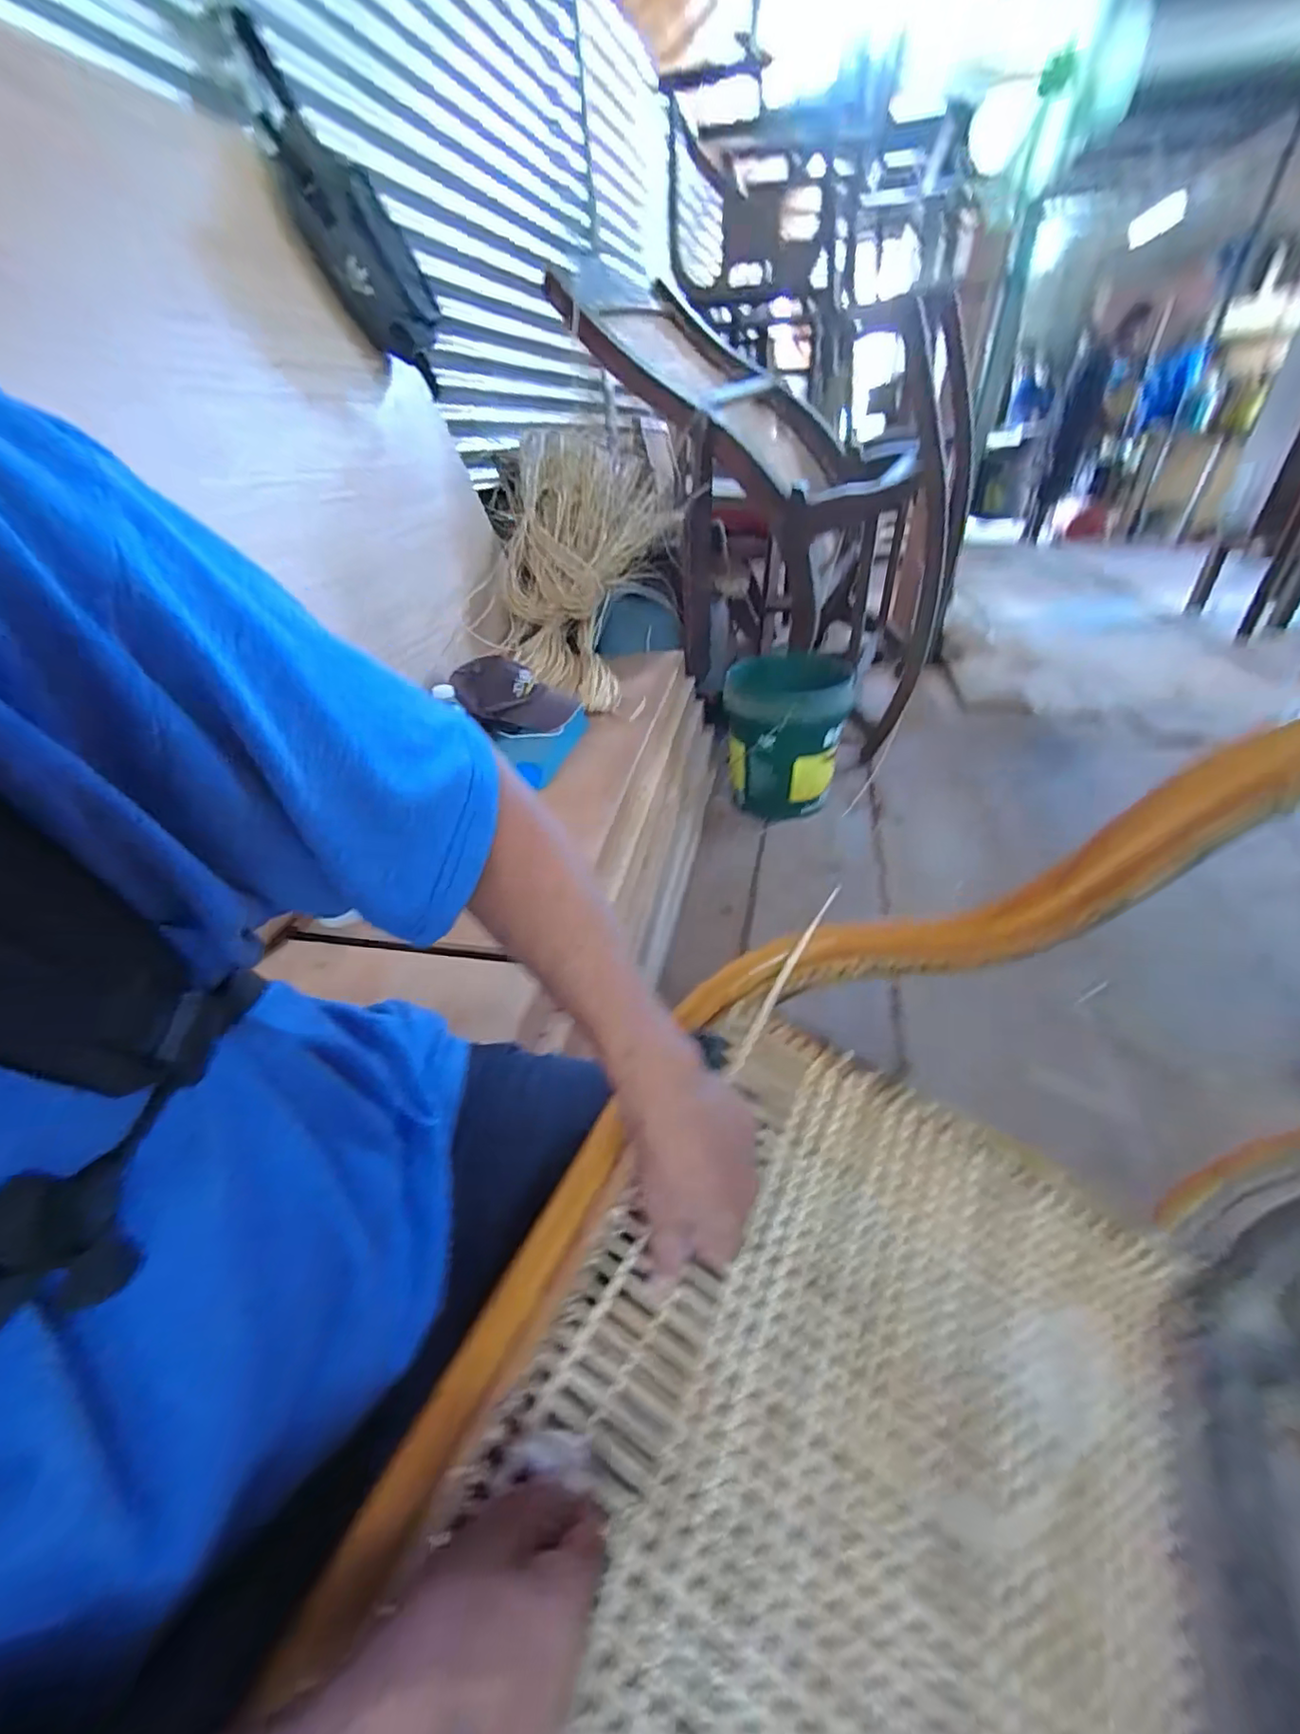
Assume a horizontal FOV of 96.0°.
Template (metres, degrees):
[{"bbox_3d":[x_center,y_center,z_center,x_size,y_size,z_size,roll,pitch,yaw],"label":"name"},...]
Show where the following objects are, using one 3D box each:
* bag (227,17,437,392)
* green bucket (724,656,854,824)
[{"bbox_3d":[-0.539,-1.135,1.002,0.130,0.494,0.166,-16,29,30],"label":"bag"},{"bbox_3d":[0.334,-0.333,1.473,0.287,0.339,0.275,7,38,13],"label":"green bucket"}]

